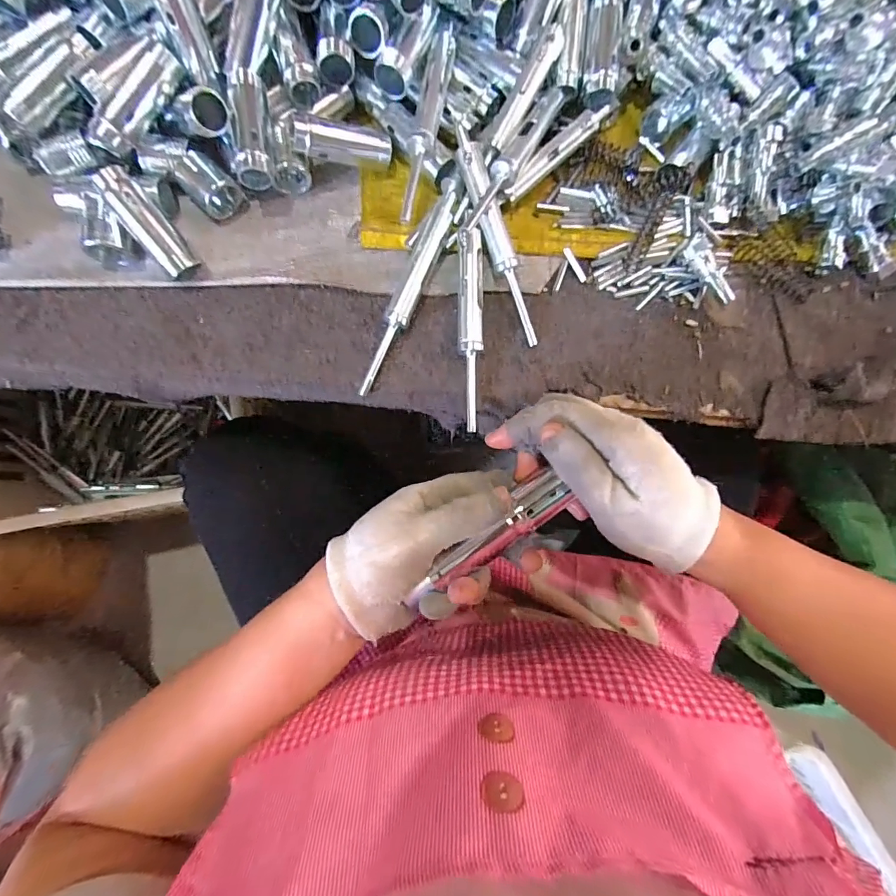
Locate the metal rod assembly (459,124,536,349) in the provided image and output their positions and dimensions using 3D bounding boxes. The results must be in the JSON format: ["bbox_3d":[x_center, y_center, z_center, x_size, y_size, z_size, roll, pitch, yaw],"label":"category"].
[{"bbox_3d":[0.037,-0.150,0.321,0.020,0.018,0.154,-19,96,4],"label":"metal rod assembly"}]

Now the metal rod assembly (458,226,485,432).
[{"bbox_3d":[0.016,-0.083,0.316,0.017,0.021,0.140,0,83,-3],"label":"metal rod assembly"}]

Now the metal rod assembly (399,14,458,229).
[{"bbox_3d":[-0.015,-0.232,0.318,0.018,0.022,0.160,11,82,-2],"label":"metal rod assembly"}]

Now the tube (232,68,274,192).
[{"bbox_3d":[-0.135,-0.217,0.305,0.023,0.025,0.073,-7,83,-4],"label":"tube"}]

